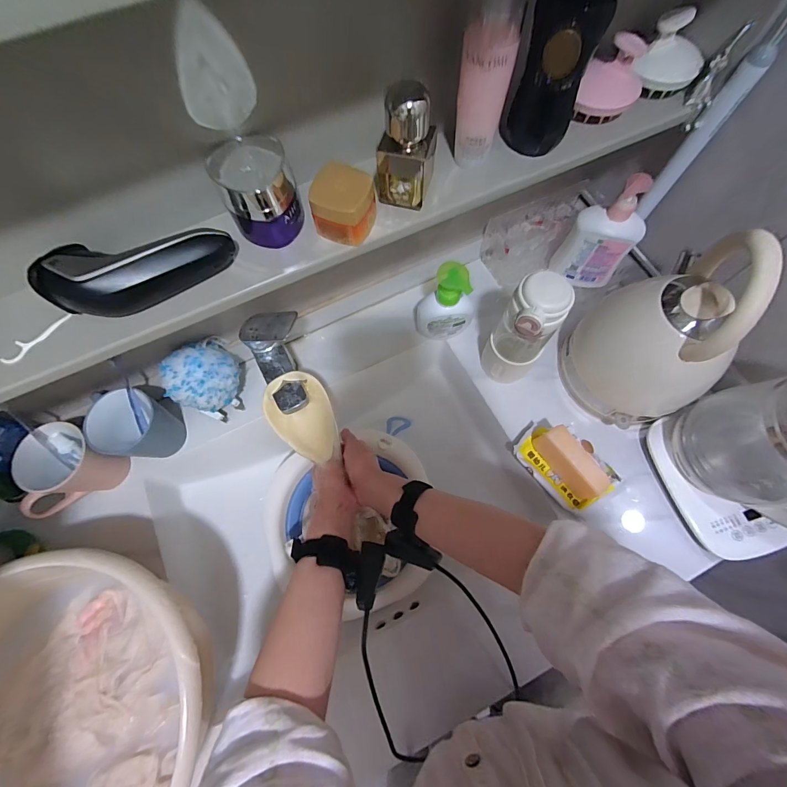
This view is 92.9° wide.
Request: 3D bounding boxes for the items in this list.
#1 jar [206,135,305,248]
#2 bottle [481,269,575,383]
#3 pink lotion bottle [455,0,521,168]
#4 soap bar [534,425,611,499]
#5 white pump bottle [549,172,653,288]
[{"bbox_3d":[-0.123,-0.183,0.346,0.070,0.059,0.073,-22,72,-7],"label":"jar"},{"bbox_3d":[0.173,-0.076,0.512,0.066,0.193,0.061,0,70,1],"label":"bottle"},{"bbox_3d":[0.078,-0.267,0.329,0.044,0.128,0.035,16,72,7],"label":"pink lotion bottle"},{"bbox_3d":[0.246,0.097,0.517,0.032,0.056,0.105,-34,73,-10],"label":"soap bar"},{"bbox_3d":[0.311,-0.236,0.555,0.095,0.184,0.056,18,65,7],"label":"white pump bottle"}]

